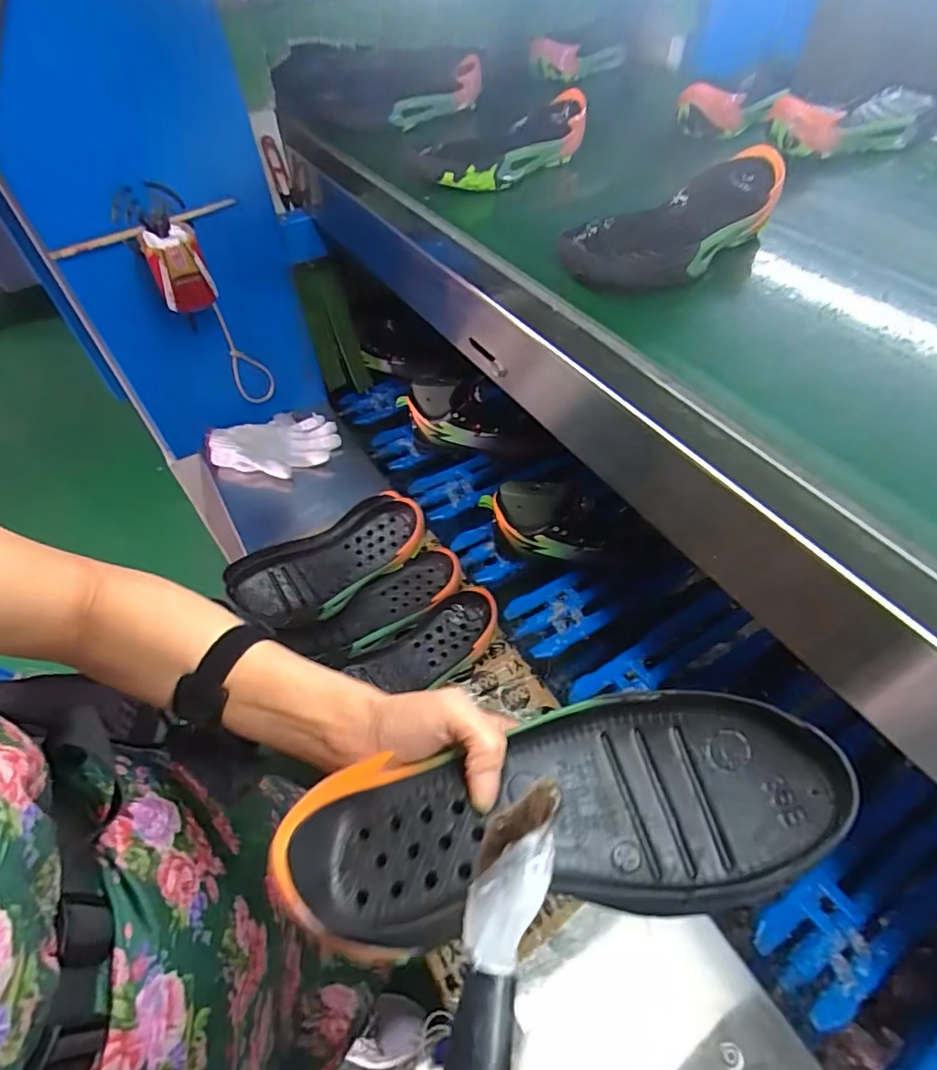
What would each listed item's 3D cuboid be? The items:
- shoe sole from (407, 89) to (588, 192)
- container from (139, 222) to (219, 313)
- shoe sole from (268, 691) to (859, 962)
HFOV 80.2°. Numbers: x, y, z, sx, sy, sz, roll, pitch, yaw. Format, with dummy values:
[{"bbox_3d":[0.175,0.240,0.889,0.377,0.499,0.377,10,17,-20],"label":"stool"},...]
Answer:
[{"bbox_3d":[0.046,-0.453,0.647,0.225,0.046,0.105,-28,55,-17],"label":"shoe sole"},{"bbox_3d":[-0.372,-0.343,0.716,0.065,0.088,0.056,-23,54,-14],"label":"container"},{"bbox_3d":[0.036,0.129,0.261,0.247,0.042,0.091,-13,51,6],"label":"shoe sole"}]

